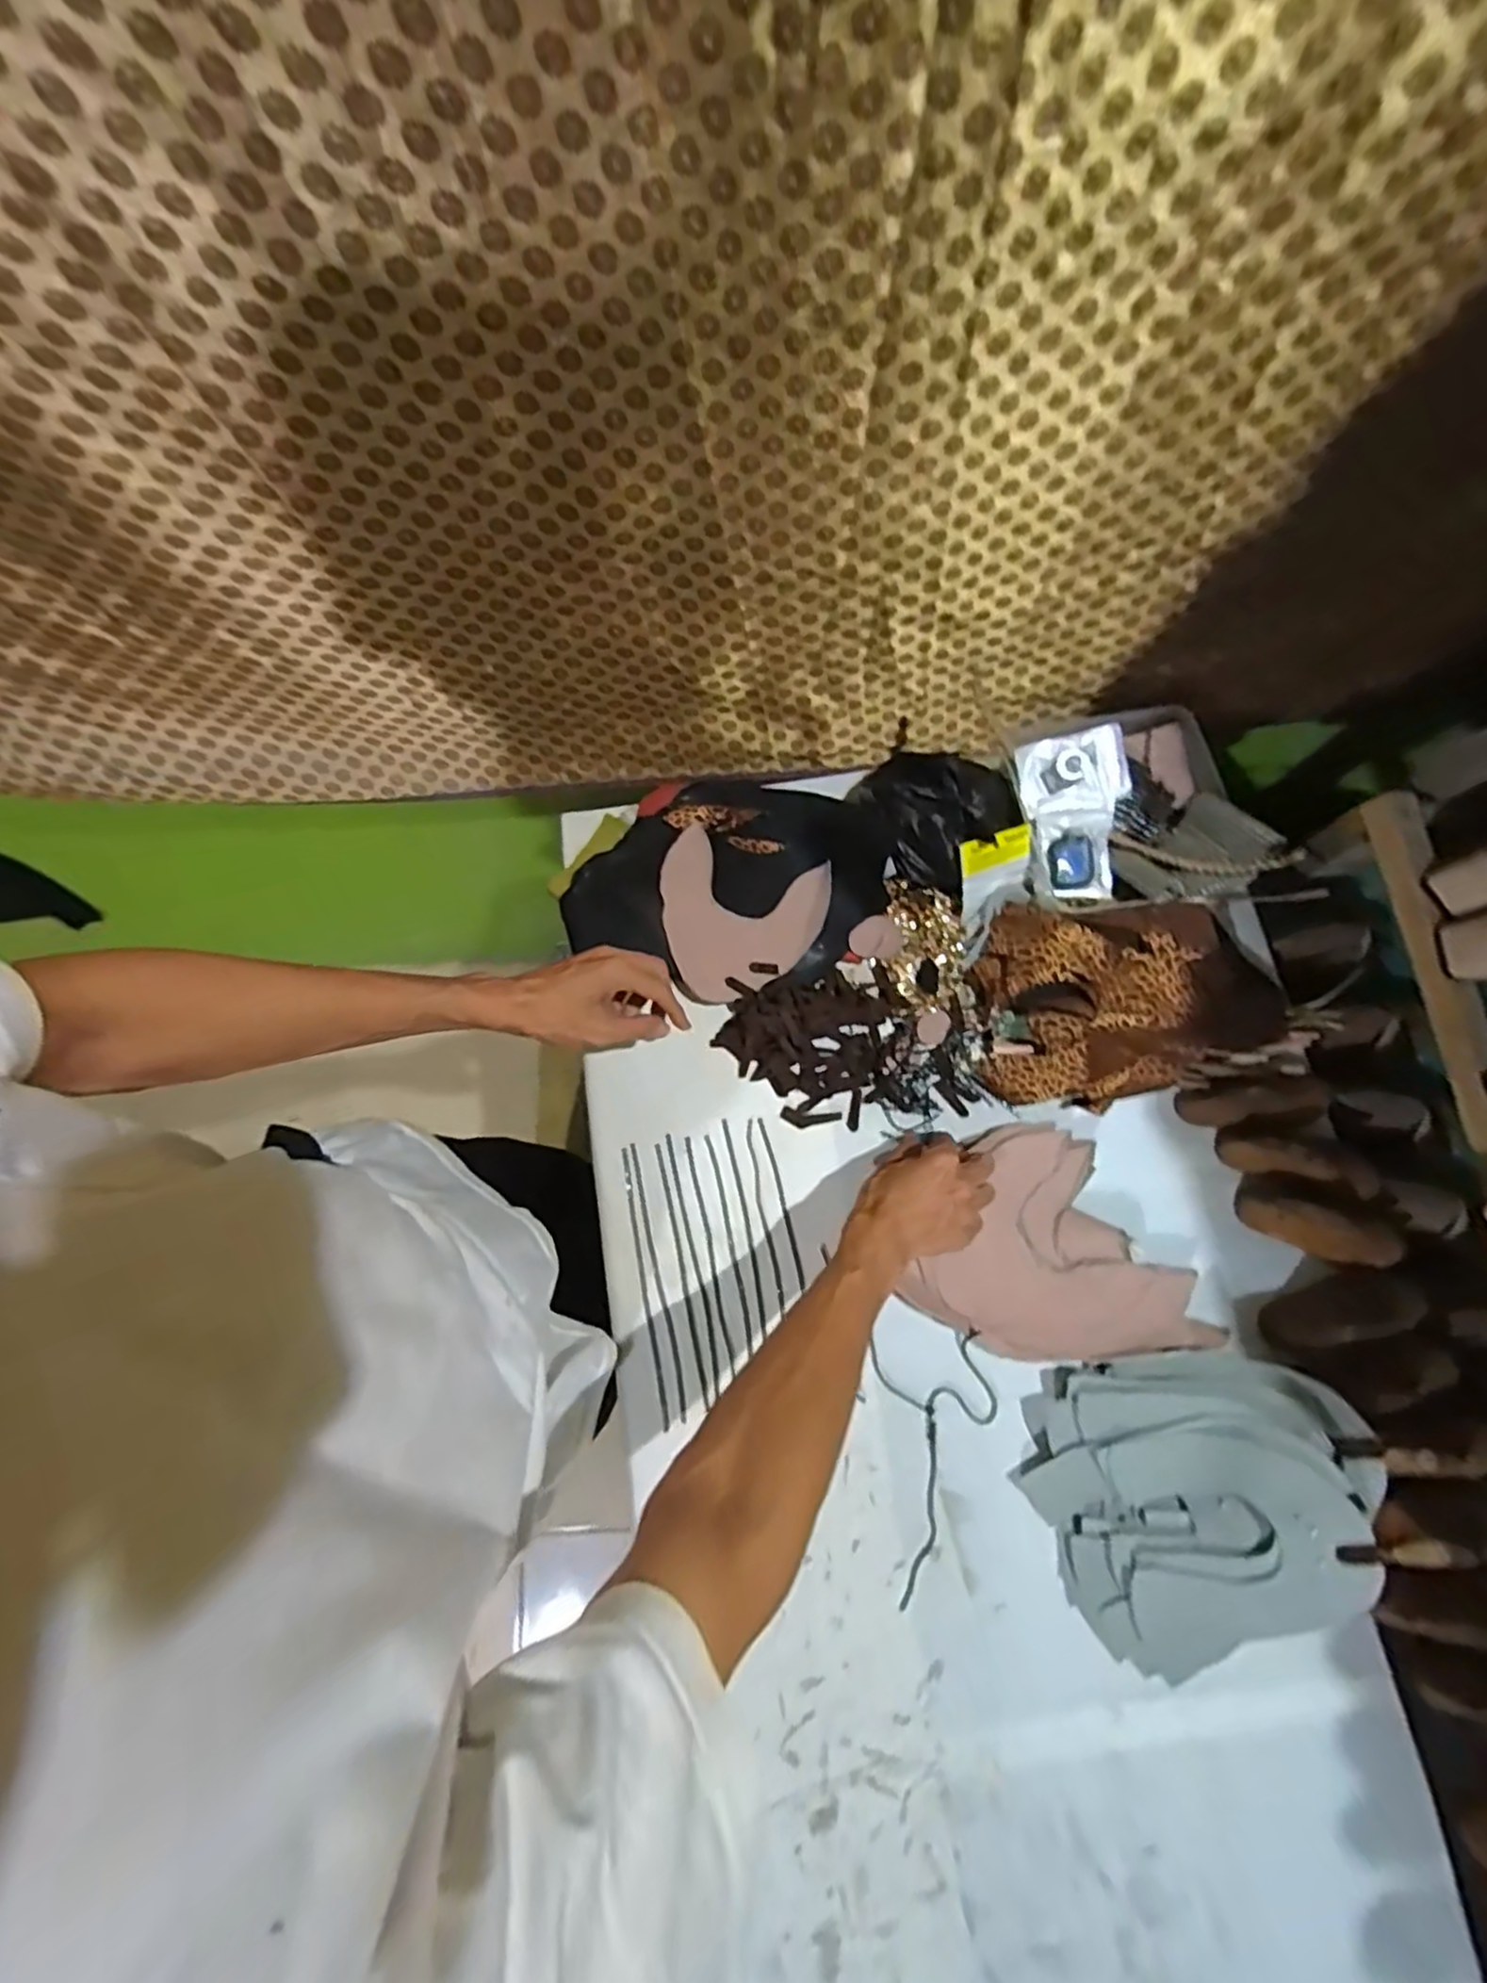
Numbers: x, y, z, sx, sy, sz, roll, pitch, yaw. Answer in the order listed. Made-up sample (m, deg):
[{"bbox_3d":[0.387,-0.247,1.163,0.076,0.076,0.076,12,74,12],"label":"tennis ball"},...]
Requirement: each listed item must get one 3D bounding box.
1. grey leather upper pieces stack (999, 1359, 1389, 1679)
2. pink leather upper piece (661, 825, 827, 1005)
[{"bbox_3d":[0.347,0.380,0.556,0.246,0.087,0.194,-37,77,-7],"label":"grey leather upper pieces stack"},{"bbox_3d":[-0.009,-0.069,0.698,0.159,0.034,0.162,18,77,6],"label":"pink leather upper piece"}]

